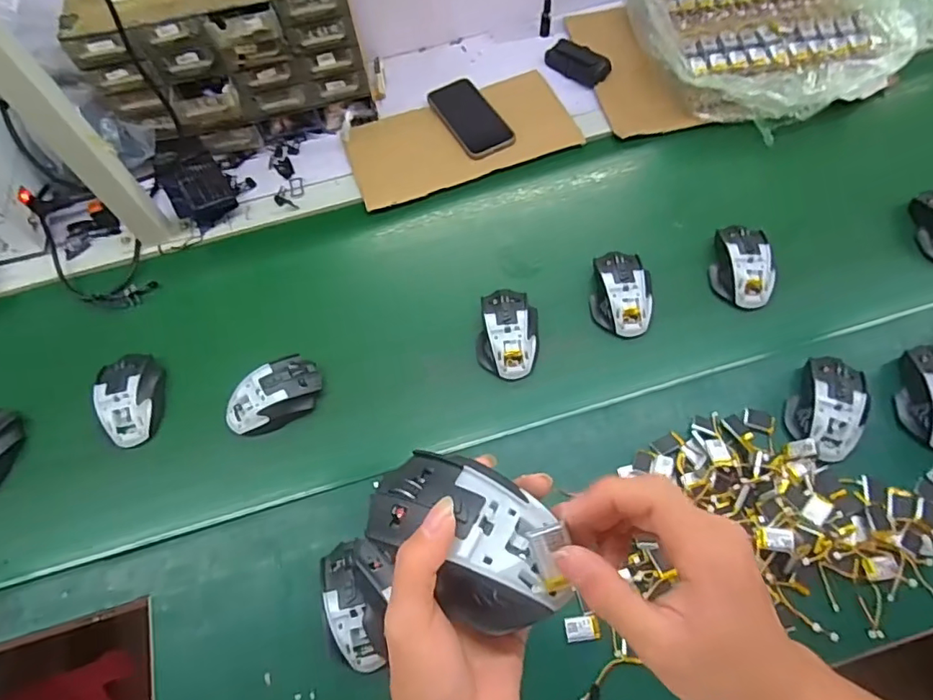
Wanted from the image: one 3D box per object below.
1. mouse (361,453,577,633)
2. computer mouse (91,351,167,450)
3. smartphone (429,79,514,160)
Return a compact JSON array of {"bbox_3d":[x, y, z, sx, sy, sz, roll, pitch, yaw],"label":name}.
[{"bbox_3d":[0.002,0.097,0.288,0.111,0.031,0.067,30,70,16],"label":"mouse"},{"bbox_3d":[-0.406,0.057,0.660,0.068,0.037,0.113,-12,65,-2],"label":"computer mouse"},{"bbox_3d":[0.006,-0.354,0.828,0.079,0.006,0.153,-27,66,-9],"label":"smartphone"}]

